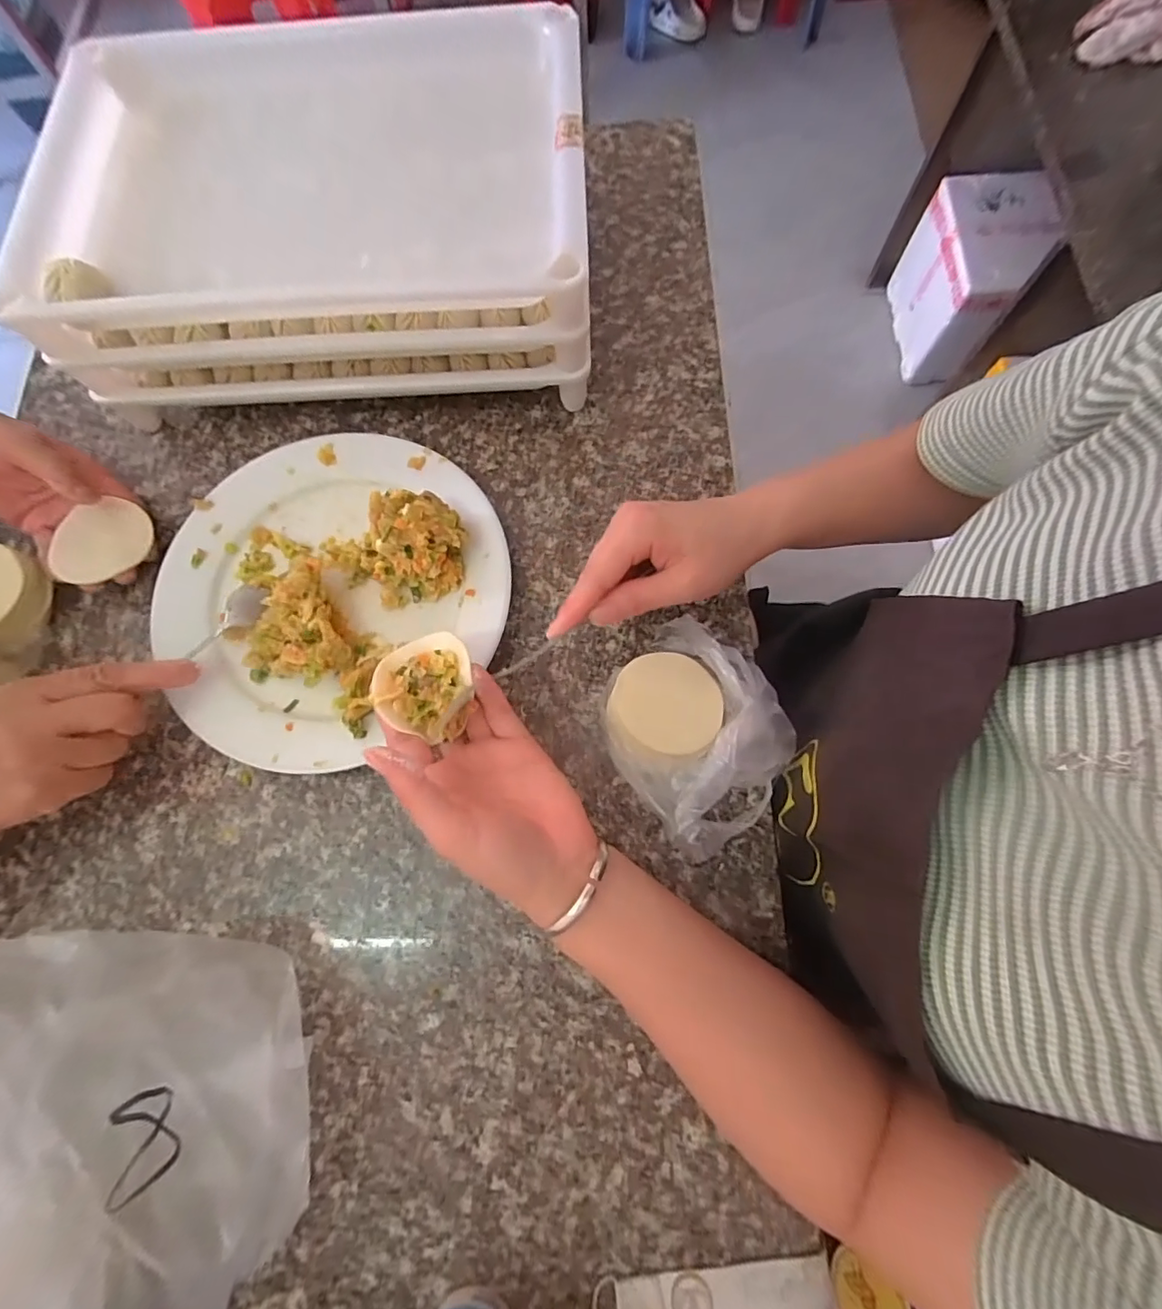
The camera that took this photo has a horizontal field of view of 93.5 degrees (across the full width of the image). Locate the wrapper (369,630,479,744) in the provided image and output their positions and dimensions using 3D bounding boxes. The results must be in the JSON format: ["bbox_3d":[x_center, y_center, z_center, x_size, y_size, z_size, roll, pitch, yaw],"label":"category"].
[{"bbox_3d":[-0.091,0.016,0.313,0.052,0.022,0.061,-14,75,-3],"label":"wrapper"}]

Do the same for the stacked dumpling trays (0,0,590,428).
[{"bbox_3d":[-0.192,-0.326,0.419,0.389,0.116,0.256,-2,74,2],"label":"stacked dumpling trays"}]

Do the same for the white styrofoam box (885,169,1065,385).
[{"bbox_3d":[0.829,-0.796,1.170,0.192,0.255,0.294,-5,74,1],"label":"white styrofoam box"}]

